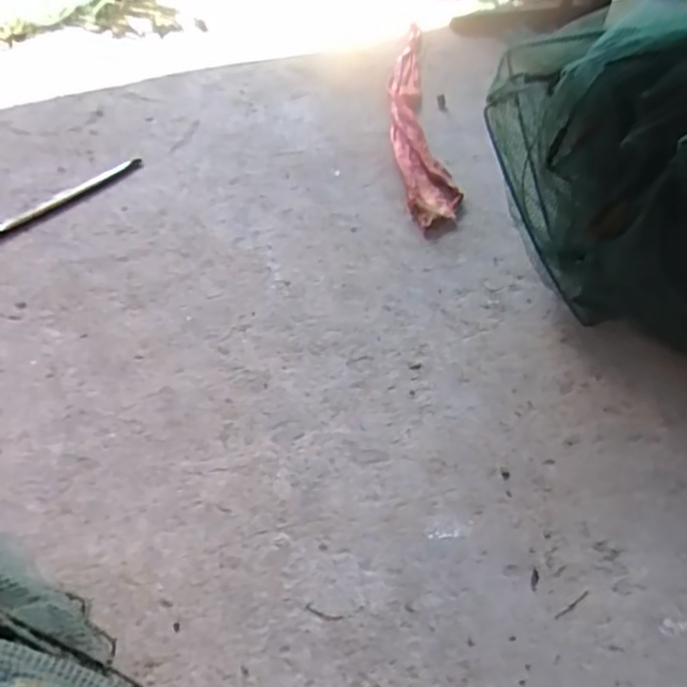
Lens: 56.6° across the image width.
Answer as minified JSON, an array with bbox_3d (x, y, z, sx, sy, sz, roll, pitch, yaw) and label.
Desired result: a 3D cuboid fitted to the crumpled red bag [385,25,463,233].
[{"bbox_3d":[0.128,-0.412,1.140,0.095,0.033,0.664,2,46,-3],"label":"crumpled red bag"}]

